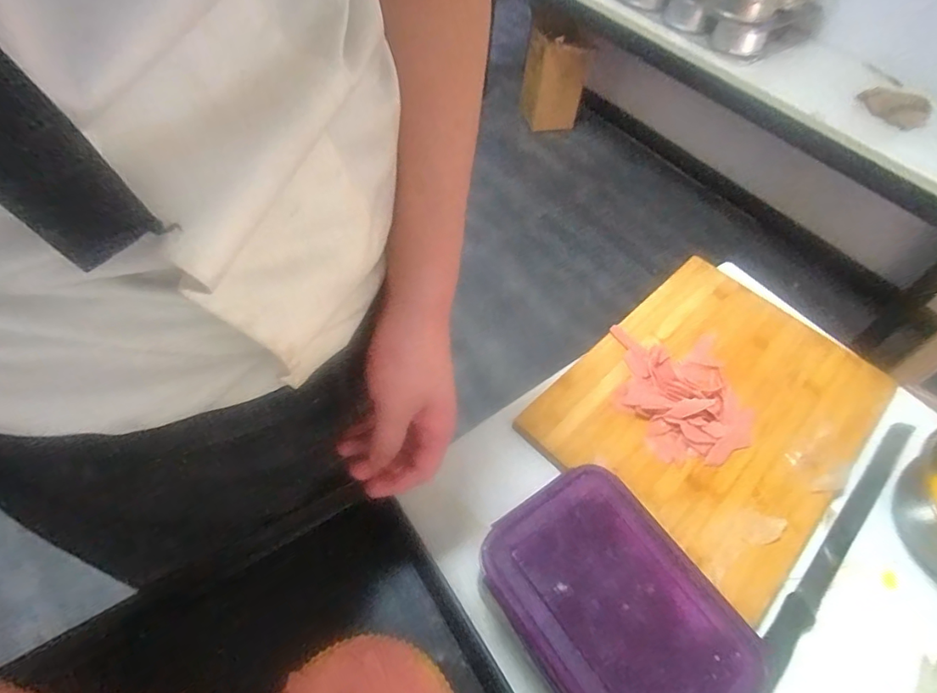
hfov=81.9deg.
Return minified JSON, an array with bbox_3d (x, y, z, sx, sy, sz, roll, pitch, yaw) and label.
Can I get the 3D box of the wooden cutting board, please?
[{"bbox_3d":[0.300,0.060,0.648,0.300,0.027,0.402,40,60,22],"label":"wooden cutting board"}]

